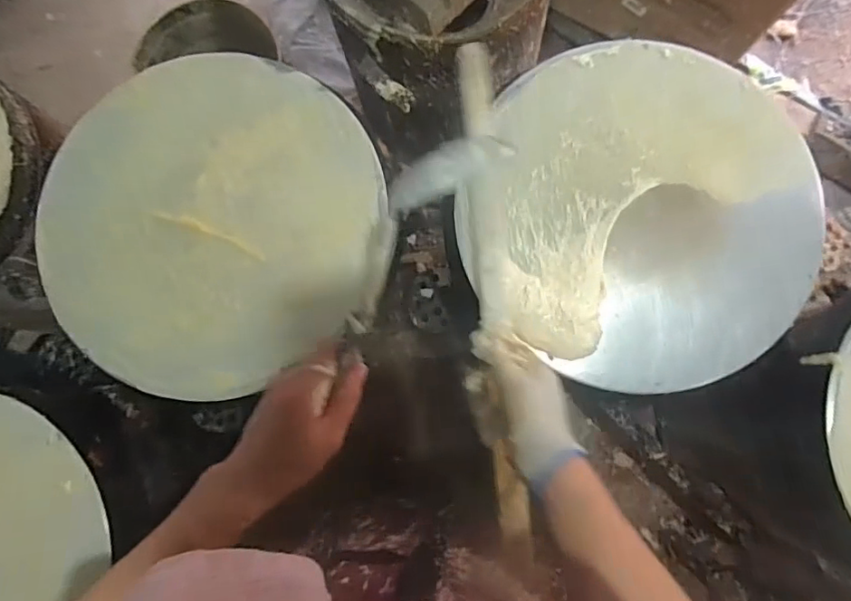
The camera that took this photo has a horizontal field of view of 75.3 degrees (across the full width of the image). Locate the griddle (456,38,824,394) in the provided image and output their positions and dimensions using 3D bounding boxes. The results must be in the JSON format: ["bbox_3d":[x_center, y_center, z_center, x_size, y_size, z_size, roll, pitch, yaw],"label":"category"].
[{"bbox_3d":[0.233,-0.101,0.598,0.359,0.024,0.368,39,85,6],"label":"griddle"}]

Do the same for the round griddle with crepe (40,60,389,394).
[{"bbox_3d":[-0.234,-0.093,0.606,0.361,0.017,0.368,0,82,1],"label":"round griddle with crepe"}]

